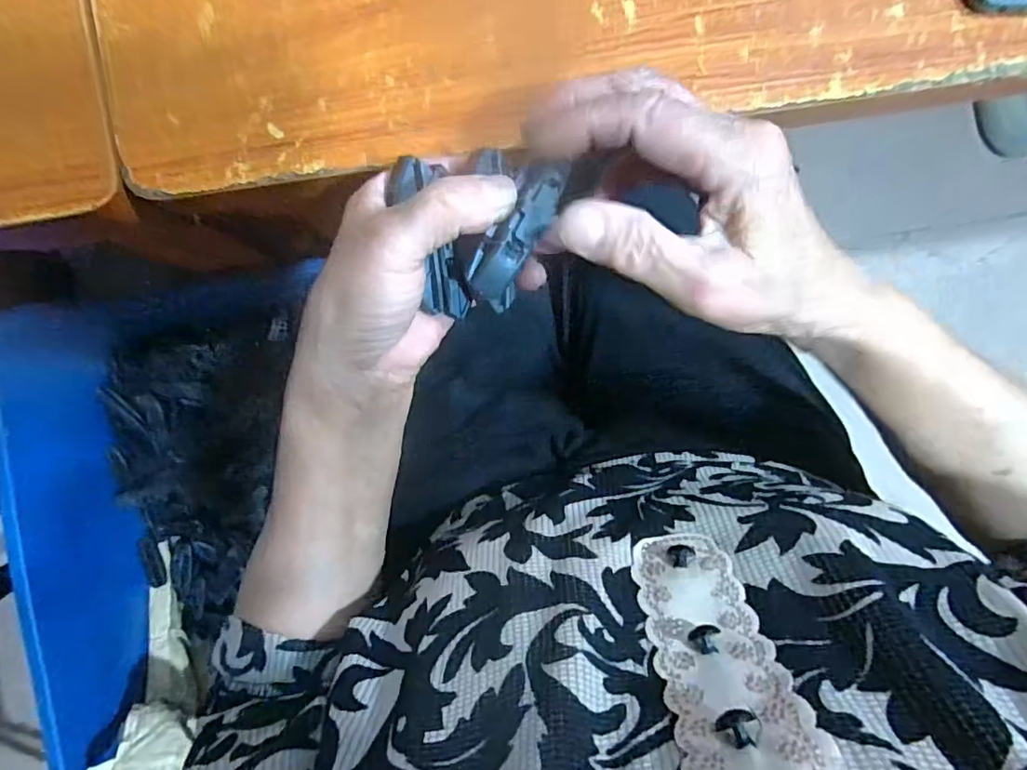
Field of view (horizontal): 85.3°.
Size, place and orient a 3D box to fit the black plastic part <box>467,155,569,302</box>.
[{"bbox_3d":[0.003,-0.067,0.236,0.020,0.010,0.063,32,97,0],"label":"black plastic part"}]

